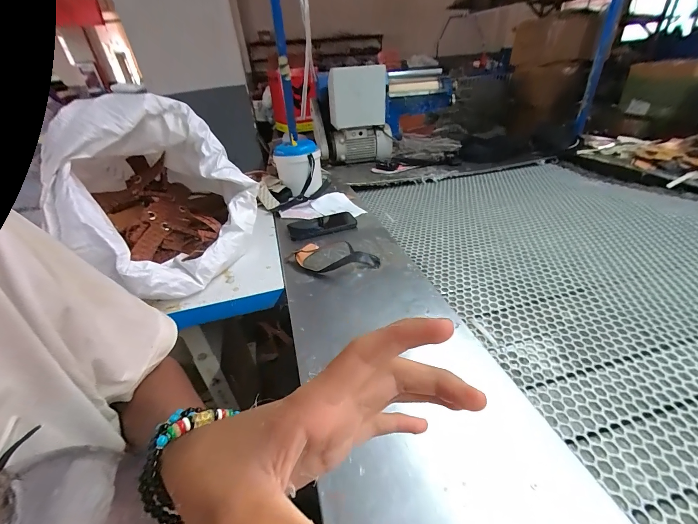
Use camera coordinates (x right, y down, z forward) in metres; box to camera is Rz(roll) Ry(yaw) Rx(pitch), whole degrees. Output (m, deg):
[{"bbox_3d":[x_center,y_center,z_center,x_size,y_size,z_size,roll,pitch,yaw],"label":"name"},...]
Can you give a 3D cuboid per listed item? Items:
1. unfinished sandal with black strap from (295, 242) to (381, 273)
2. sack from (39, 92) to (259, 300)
[{"bbox_3d":[-0.024,-0.014,0.593,0.171,0.042,0.079,1,33,6],"label":"unfinished sandal with black strap"},{"bbox_3d":[-0.375,-0.145,0.587,0.339,0.283,0.303,25,42,35],"label":"sack"}]

